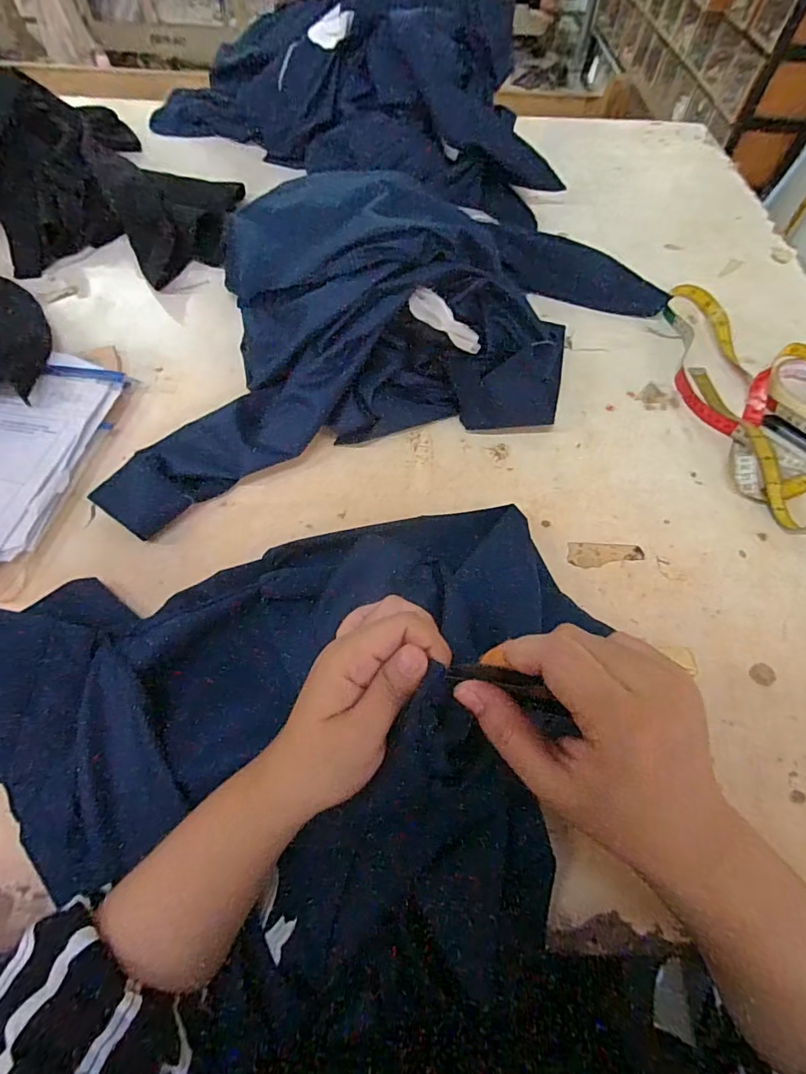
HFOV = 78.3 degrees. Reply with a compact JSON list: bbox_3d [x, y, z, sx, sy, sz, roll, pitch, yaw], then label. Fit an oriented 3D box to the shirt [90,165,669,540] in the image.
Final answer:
[{"bbox_3d":[-0.007,-0.234,0.498,0.626,0.133,0.291,-22,61,-15],"label":"shirt"}]

